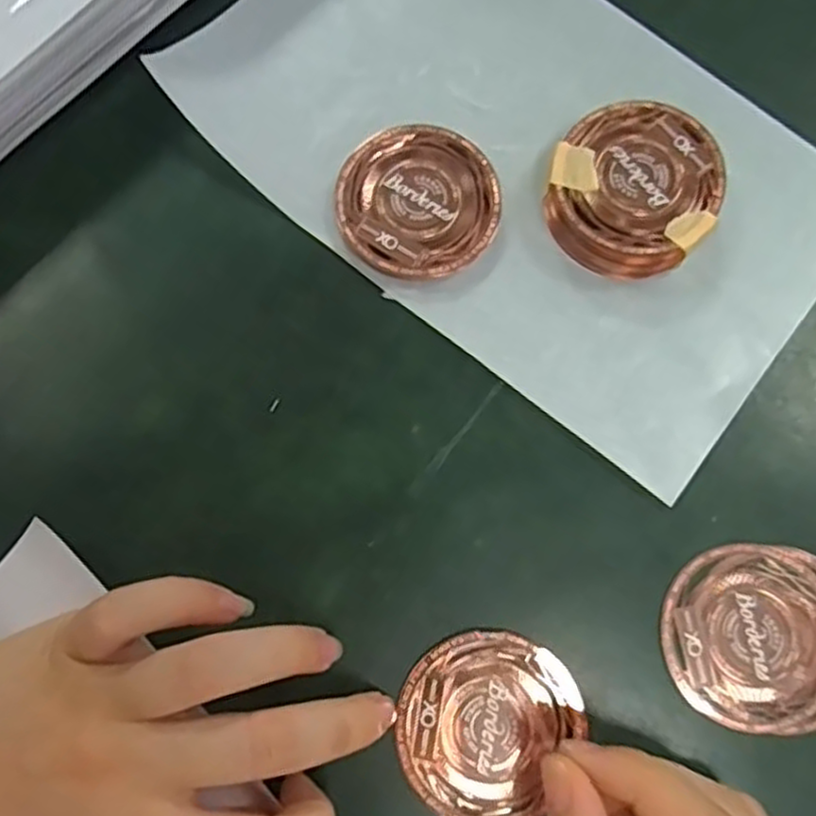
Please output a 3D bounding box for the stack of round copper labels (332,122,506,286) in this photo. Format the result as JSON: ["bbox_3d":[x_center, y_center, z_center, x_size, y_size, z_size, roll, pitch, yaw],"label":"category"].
[{"bbox_3d":[0.003,-0.077,0.276,0.059,0.009,0.060,1,79,0],"label":"stack of round copper labels"}]

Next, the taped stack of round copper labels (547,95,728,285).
[{"bbox_3d":[0.083,-0.081,0.274,0.059,0.020,0.060,17,79,3],"label":"taped stack of round copper labels"}]

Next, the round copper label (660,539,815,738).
[{"bbox_3d":[0.122,0.078,0.251,0.068,0.004,0.061,8,79,1],"label":"round copper label"}]

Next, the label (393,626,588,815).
[{"bbox_3d":[0.025,0.104,0.243,0.055,0.004,0.059,0,79,0],"label":"label"}]

